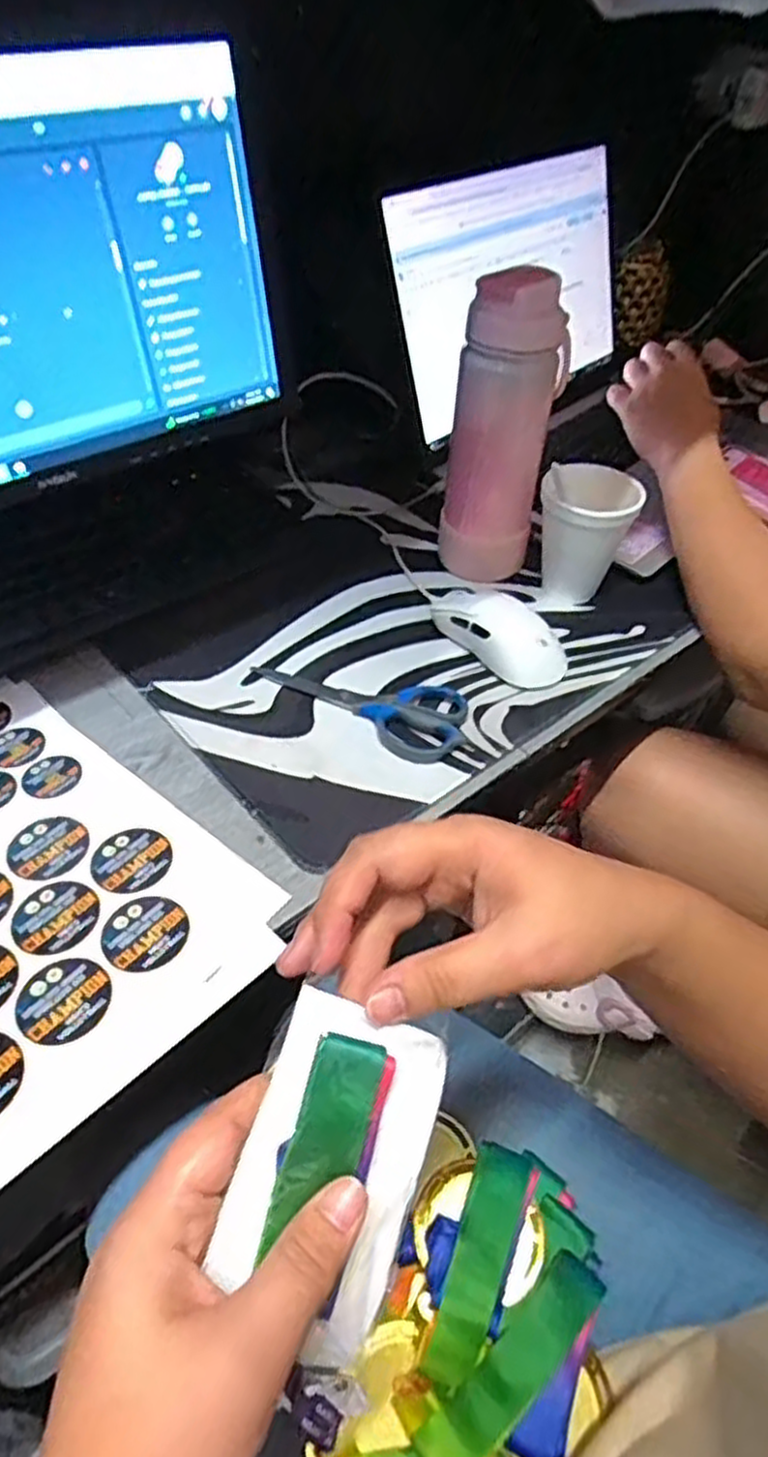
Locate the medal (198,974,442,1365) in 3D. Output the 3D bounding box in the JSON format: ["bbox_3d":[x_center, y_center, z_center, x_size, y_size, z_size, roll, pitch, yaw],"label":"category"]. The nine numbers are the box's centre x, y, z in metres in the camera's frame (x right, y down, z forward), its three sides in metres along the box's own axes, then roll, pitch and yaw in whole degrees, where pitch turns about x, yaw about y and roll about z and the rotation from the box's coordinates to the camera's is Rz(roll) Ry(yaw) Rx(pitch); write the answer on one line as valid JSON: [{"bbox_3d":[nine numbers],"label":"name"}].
[{"bbox_3d":[-0.015,0.151,0.260,0.067,0.011,0.106,30,68,-28],"label":"medal"}]

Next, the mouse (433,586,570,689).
[{"bbox_3d":[0.091,-0.078,0.586,0.063,0.033,0.106,-33,56,-29],"label":"mouse"}]

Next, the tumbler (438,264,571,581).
[{"bbox_3d":[0.092,-0.222,0.591,0.061,0.215,0.068,32,53,25],"label":"tumbler"}]

